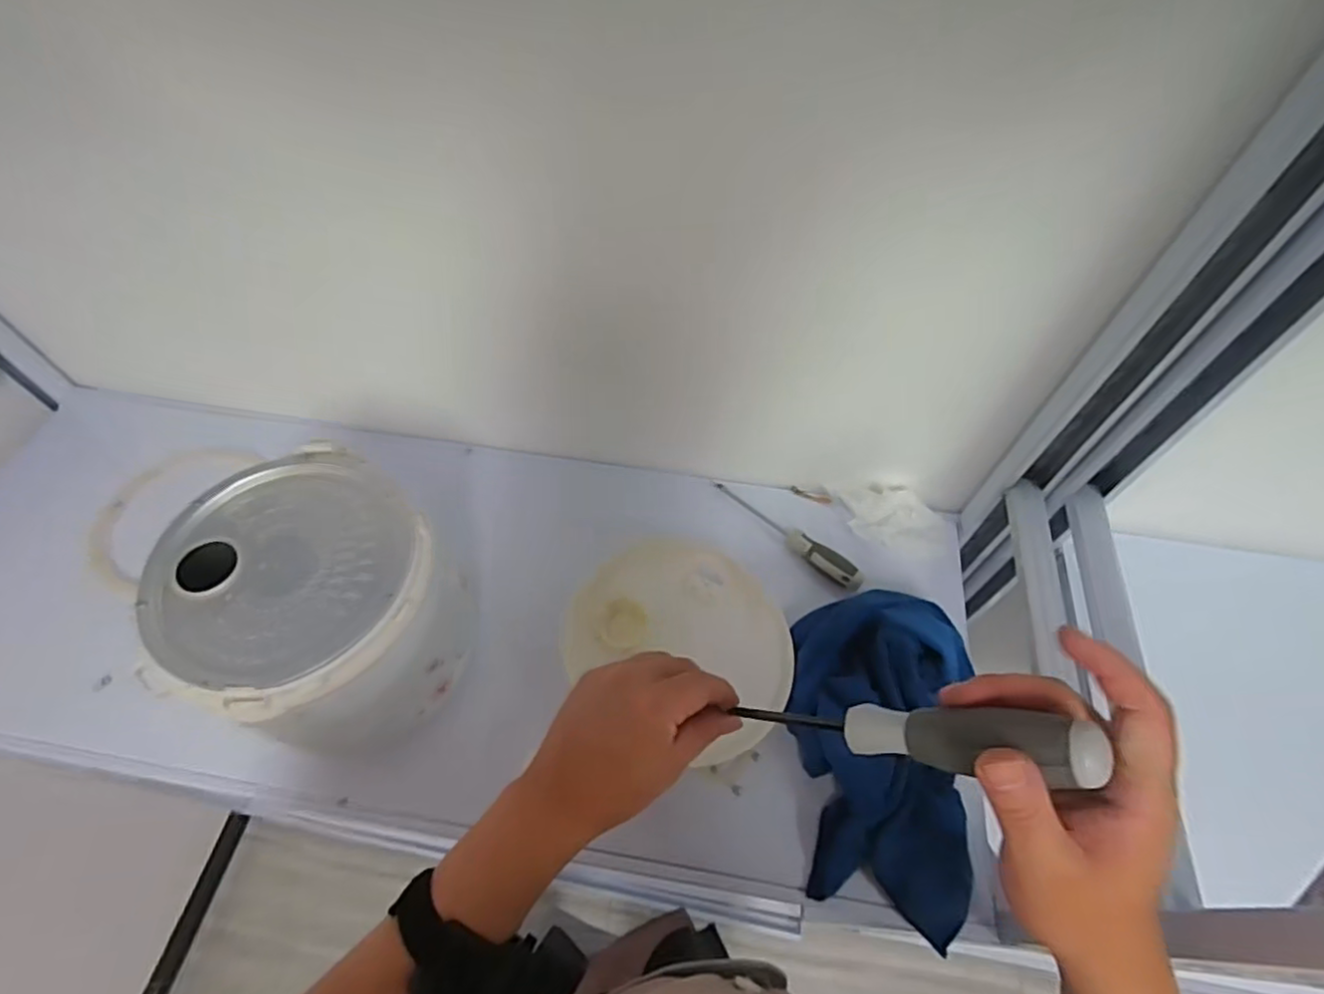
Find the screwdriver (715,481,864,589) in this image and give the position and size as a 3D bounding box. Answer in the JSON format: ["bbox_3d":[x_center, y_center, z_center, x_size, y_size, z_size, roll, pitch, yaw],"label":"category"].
[{"bbox_3d":[0.136,0.036,0.693,0.189,0.023,0.026,40,65,22],"label":"screwdriver"}]

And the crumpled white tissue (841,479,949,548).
[{"bbox_3d":[0.252,0.021,0.697,0.117,0.035,0.062,21,59,12],"label":"crumpled white tissue"}]

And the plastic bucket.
[{"bbox_3d":[-0.268,0.094,0.521,0.186,0.172,0.174,36,63,20],"label":"plastic bucket"}]

